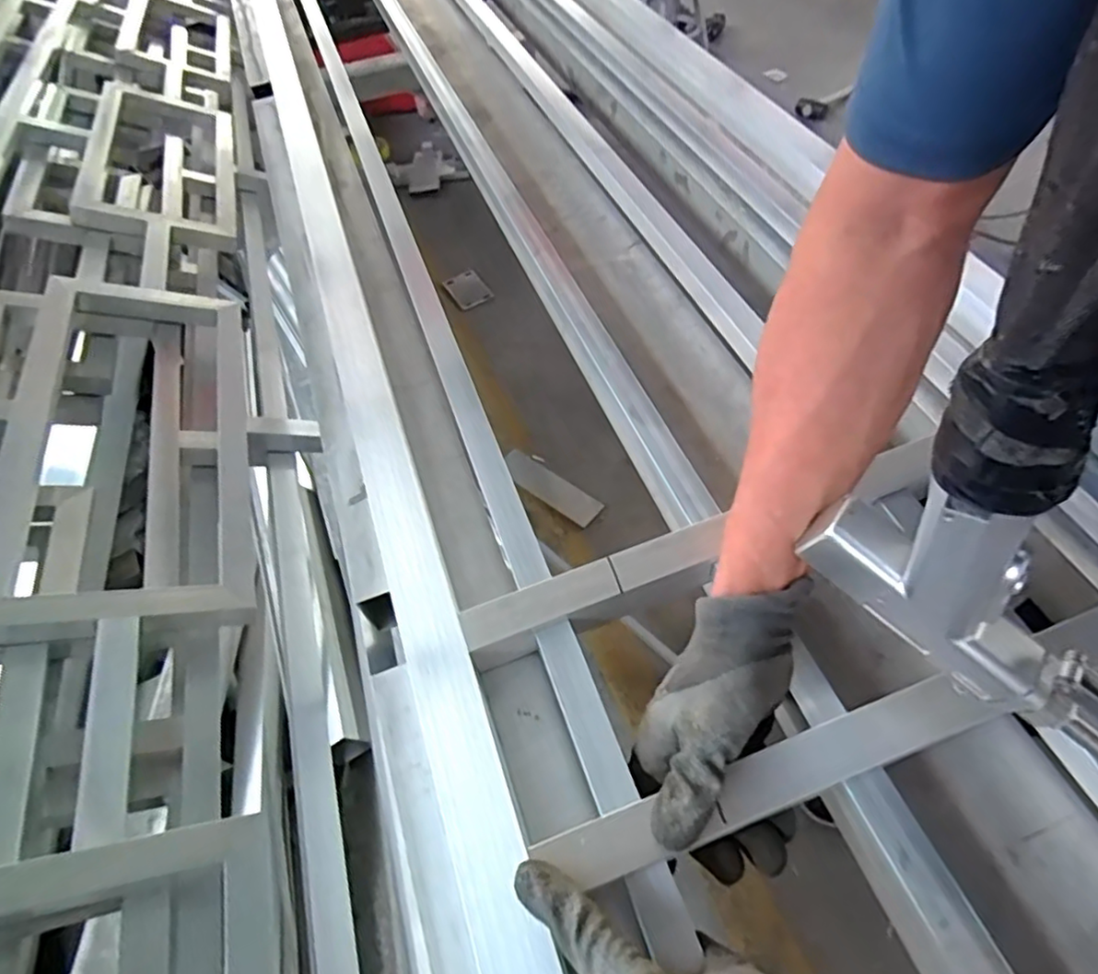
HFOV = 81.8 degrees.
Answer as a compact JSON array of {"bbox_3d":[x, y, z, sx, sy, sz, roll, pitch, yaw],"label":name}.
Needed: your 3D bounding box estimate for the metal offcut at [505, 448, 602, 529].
[{"bbox_3d":[-0.003,-0.002,1.385,0.253,0.010,0.089,31,52,23],"label":"metal offcut"}]

